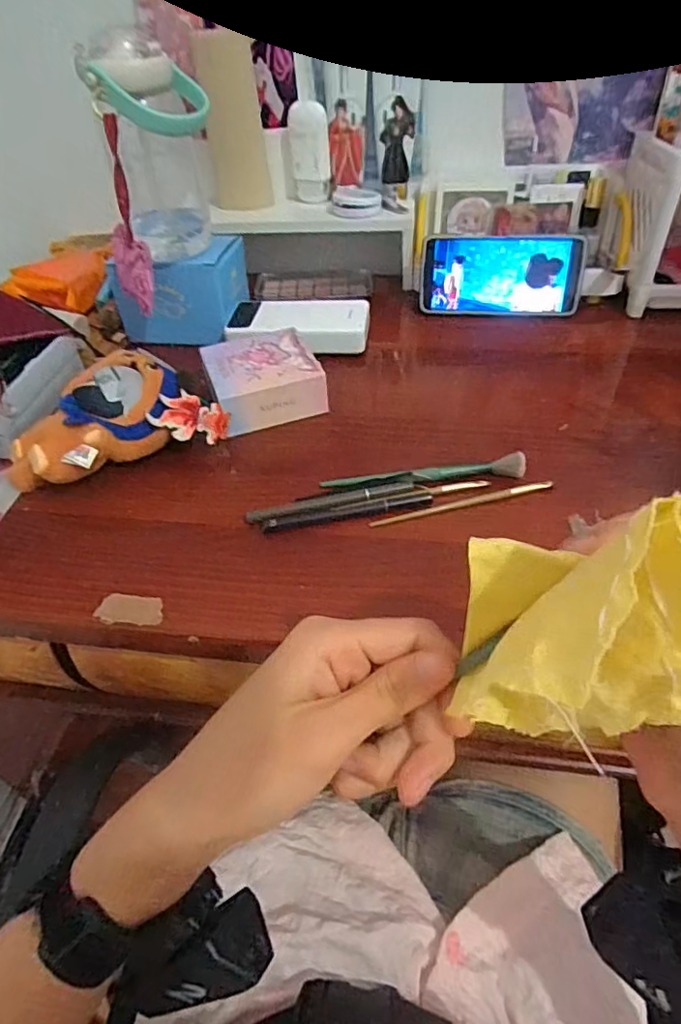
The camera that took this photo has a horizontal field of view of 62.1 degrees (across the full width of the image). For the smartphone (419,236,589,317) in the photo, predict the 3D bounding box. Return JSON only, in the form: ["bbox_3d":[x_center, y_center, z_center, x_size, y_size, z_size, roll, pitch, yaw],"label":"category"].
[{"bbox_3d":[0.172,-0.254,0.609,0.166,0.079,0.007,4,25,8],"label":"smartphone"}]

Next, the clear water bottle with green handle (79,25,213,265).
[{"bbox_3d":[-0.160,-0.318,0.508,0.091,0.161,0.064,-13,45,-9],"label":"clear water bottle with green handle"}]

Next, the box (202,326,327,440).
[{"bbox_3d":[-0.069,-0.121,0.515,0.094,0.037,0.100,-16,46,-12],"label":"box"}]

